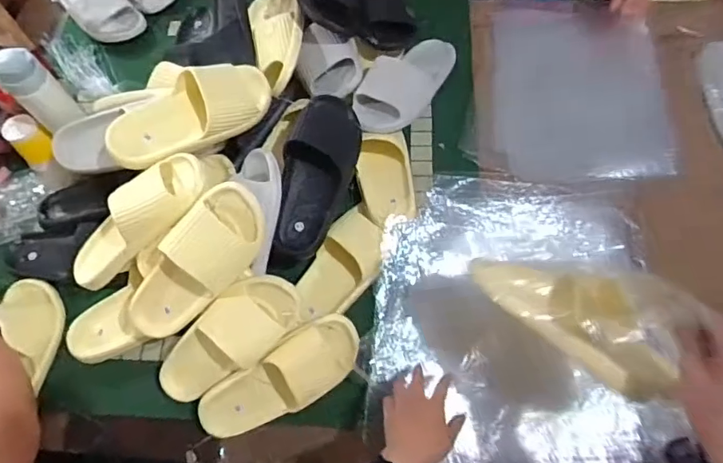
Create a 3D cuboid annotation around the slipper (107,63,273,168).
[{"bbox_3d":[-0.257,-0.181,0.761,0.255,0.070,0.113,-26,69,-10],"label":"slipper"}]

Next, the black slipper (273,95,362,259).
[{"bbox_3d":[-0.072,-0.088,0.772,0.103,0.071,0.268,14,83,7],"label":"black slipper"}]

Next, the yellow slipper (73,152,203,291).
[{"bbox_3d":[-0.331,-0.016,0.701,0.245,0.075,0.089,-41,70,17],"label":"yellow slipper"}]

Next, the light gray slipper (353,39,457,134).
[{"bbox_3d":[0.084,-0.271,0.880,0.107,0.071,0.261,39,73,15],"label":"light gray slipper"}]

